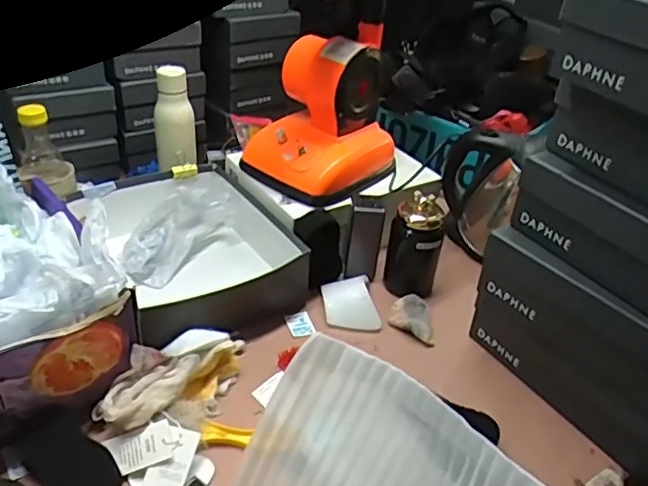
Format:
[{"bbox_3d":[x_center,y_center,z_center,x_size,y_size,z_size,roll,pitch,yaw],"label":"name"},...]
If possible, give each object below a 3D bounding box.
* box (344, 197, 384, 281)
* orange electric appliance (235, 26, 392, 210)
[{"bbox_3d":[0.061,-0.007,0.909,0.048,0.117,0.050,8,35,3],"label":"box"},{"bbox_3d":[-0.002,-0.192,0.943,0.177,0.225,0.197,26,39,27],"label":"orange electric appliance"}]

